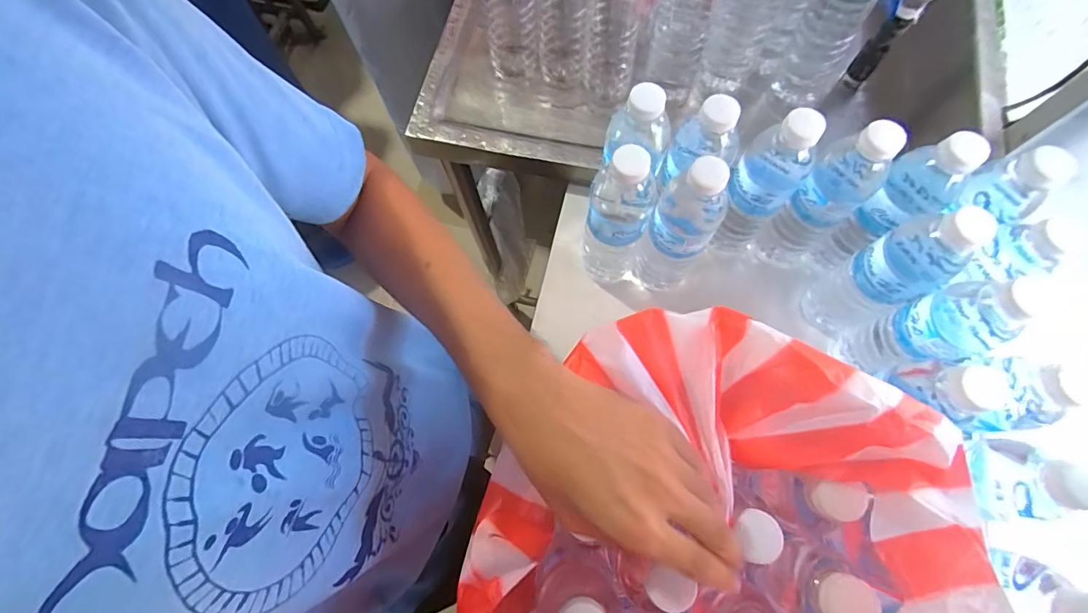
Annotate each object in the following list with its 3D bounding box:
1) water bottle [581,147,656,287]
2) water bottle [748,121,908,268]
[{"bbox_3d":[0.072,-0.080,0.482,0.056,0.216,0.056,12,73,5],"label":"water bottle"},{"bbox_3d":[0.276,-0.097,0.474,0.056,0.203,0.057,0,72,1],"label":"water bottle"}]

